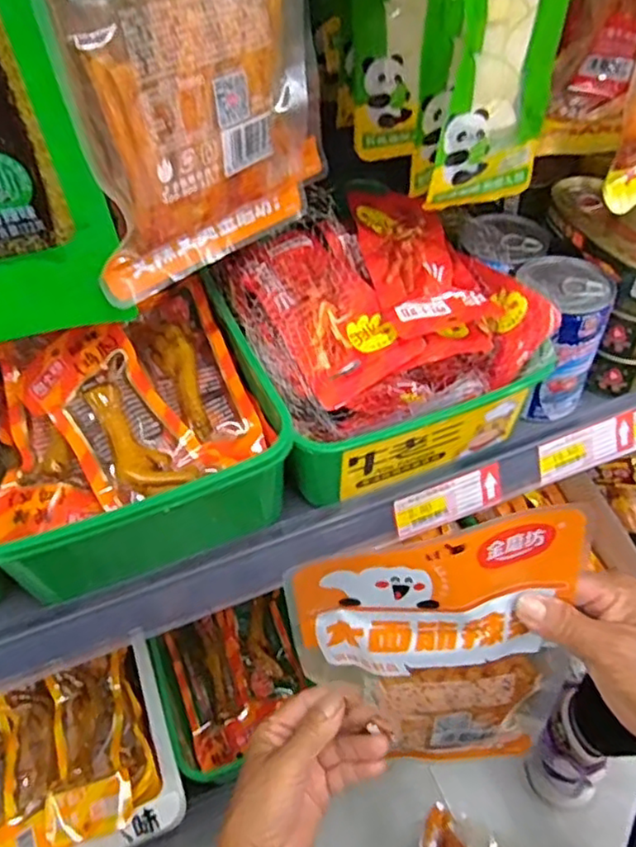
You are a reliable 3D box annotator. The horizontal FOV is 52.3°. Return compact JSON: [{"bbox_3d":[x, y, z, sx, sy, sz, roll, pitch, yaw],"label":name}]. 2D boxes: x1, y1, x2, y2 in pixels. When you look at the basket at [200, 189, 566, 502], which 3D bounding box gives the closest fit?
[{"bbox_3d":[0.037,-0.078,0.495,0.208,0.129,0.216,-19,51,-14],"label":"basket"}]

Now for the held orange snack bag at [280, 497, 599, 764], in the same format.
[{"bbox_3d":[0.074,0.148,0.401,0.164,0.220,0.023,-7,31,-3],"label":"held orange snack bag"}]

